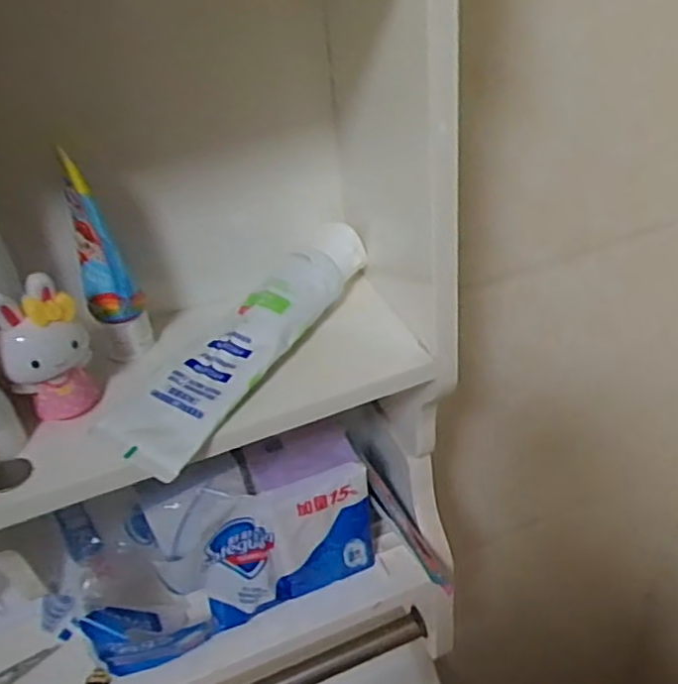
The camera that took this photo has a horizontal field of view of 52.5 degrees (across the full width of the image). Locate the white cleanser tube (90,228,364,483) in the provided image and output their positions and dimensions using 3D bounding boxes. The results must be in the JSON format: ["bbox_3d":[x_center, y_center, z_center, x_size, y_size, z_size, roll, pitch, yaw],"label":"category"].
[{"bbox_3d":[-0.048,-0.007,0.341,0.055,0.033,0.161,15,43,28],"label":"white cleanser tube"}]

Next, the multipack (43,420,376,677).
[{"bbox_3d":[-0.078,0.124,0.427,0.190,0.114,0.074,-19,38,-15],"label":"multipack"}]

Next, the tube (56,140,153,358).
[{"bbox_3d":[-0.111,-0.038,0.321,0.023,0.112,0.038,-20,39,-16],"label":"tube"}]

